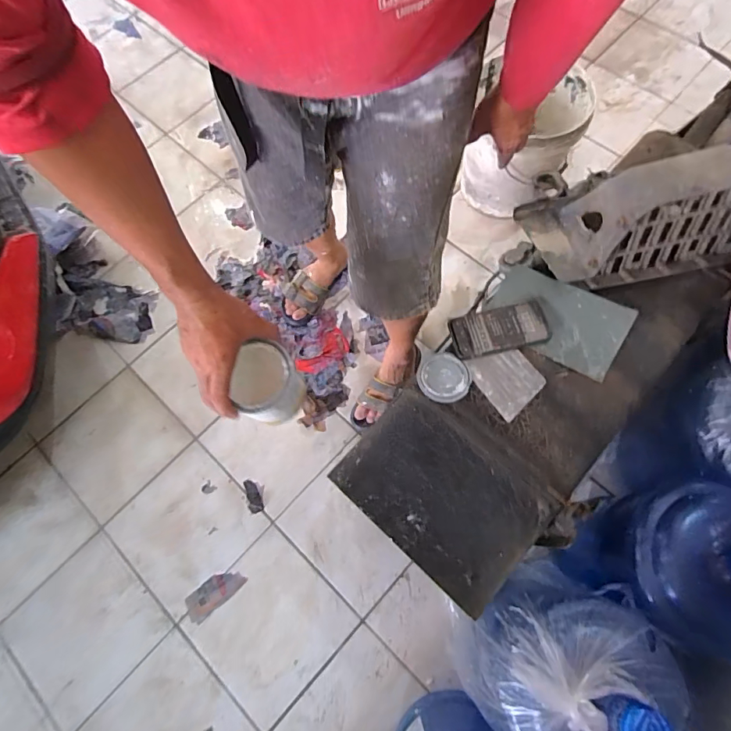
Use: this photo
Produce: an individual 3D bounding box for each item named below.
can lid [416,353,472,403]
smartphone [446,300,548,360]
[{"bbox_3d":[0.137,0.021,0.775,0.090,0.005,0.086,-1,71,3],"label":"can lid"},{"bbox_3d":[0.237,-0.065,0.796,0.168,0.011,0.084,-13,70,-2],"label":"smartphone"}]

